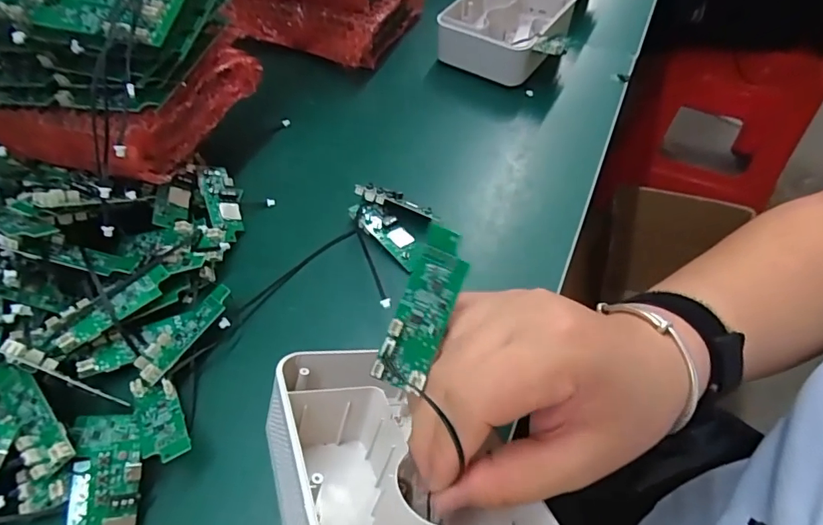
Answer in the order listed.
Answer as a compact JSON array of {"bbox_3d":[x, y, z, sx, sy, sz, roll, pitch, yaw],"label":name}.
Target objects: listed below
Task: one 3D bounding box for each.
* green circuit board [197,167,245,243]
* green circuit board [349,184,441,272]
[{"bbox_3d":[-0.141,-0.046,0.365,0.027,0.005,0.066,-9,65,-38],"label":"green circuit board"},{"bbox_3d":[-0.012,-0.031,0.360,0.043,0.024,0.072,-39,61,-22],"label":"green circuit board"}]

